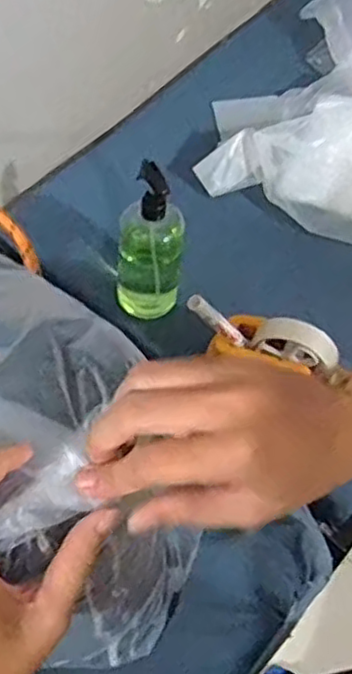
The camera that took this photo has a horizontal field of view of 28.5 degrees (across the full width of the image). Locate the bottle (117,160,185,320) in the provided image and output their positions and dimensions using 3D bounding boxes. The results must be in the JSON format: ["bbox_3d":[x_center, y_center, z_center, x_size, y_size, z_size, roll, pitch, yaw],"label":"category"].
[{"bbox_3d":[-0.030,-0.102,0.769,0.073,0.183,0.062,0,59,0],"label":"bottle"}]

